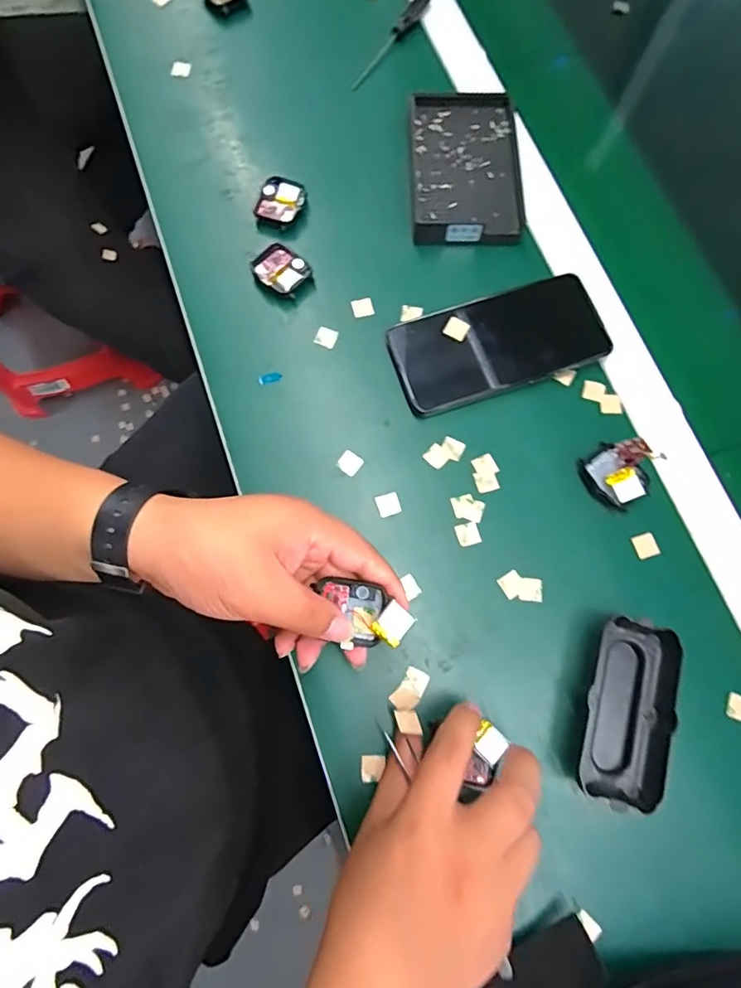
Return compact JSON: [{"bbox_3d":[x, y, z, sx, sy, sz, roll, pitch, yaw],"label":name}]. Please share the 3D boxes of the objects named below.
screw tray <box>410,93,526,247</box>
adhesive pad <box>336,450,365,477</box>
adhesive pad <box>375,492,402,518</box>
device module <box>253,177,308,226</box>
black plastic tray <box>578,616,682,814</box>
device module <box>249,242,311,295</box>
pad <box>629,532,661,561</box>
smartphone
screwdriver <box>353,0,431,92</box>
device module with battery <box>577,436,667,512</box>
[{"bbox_3d":[0.082,-0.281,0.433,0.090,0.014,0.144,0,76,0],"label":"screw tray"},{"bbox_3d":[-0.015,-0.023,0.375,0.016,0.004,0.016,37,79,8],"label":"adhesive pad"},{"bbox_3d":[0.013,0.007,0.367,0.016,0.004,0.016,-20,77,-5],"label":"adhesive pad"},{"bbox_3d":[-0.075,-0.246,0.427,0.037,0.011,0.038,19,77,4],"label":"device module"},{"bbox_3d":[0.168,0.139,0.325,0.048,0.023,0.106,18,77,4],"label":"black plastic tray"},{"bbox_3d":[-0.073,-0.181,0.409,0.038,0.012,0.040,-42,80,-10],"label":"device module"},{"bbox_3d":[0.199,0.037,0.363,0.016,0.004,0.017,-17,77,-4],"label":"pad"},{"bbox_3d":[0.099,-0.117,0.393,0.161,0.015,0.078,-18,77,-5],"label":"smartphone"},{"bbox_3d":[0.020,-0.432,0.477,0.012,0.011,0.133,33,78,7],"label":"screwdriver"},{"bbox_3d":[0.179,-0.016,0.359,0.039,0.036,0.044,-34,79,-8],"label":"device module with battery"}]

